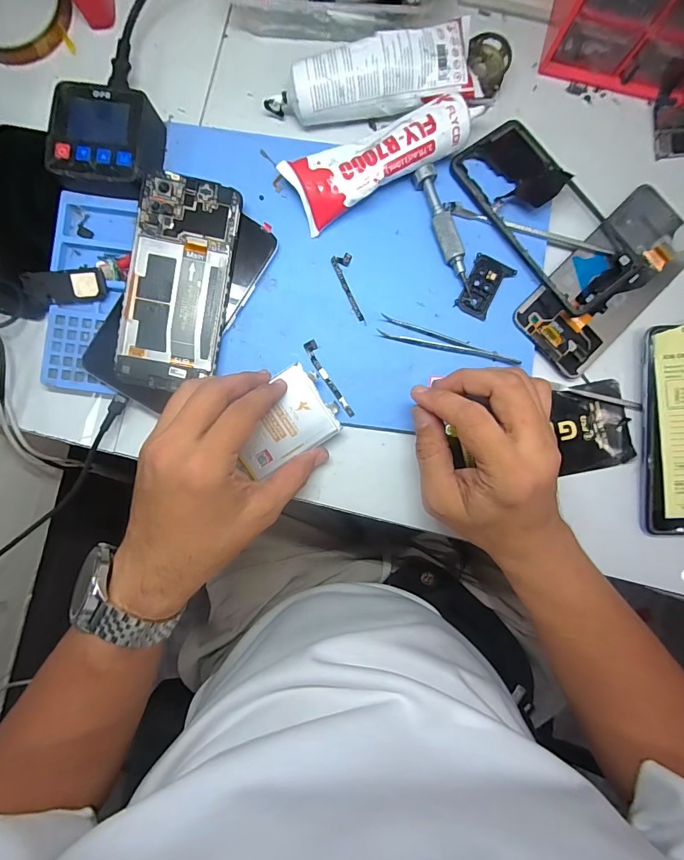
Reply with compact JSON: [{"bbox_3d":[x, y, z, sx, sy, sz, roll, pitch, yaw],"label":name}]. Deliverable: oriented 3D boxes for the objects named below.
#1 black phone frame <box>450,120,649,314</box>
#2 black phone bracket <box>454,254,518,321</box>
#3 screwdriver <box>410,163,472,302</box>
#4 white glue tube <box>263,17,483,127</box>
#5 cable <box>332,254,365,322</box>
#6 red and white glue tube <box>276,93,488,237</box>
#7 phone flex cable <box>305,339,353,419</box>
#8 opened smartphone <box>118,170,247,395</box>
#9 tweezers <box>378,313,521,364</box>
[{"bbox_3d":[0.163,-0.169,0.309,0.079,0.016,0.162,-39,89,-1],"label":"black phone frame"},{"bbox_3d":[0.112,-0.112,0.310,0.031,0.005,0.047,28,89,1],"label":"black phone bracket"},{"bbox_3d":[0.082,-0.154,0.307,0.016,0.015,0.101,-22,89,0],"label":"screwdriver"},{"bbox_3d":[0.021,-0.271,0.303,0.159,0.039,0.053,-7,89,0],"label":"white glue tube"},{"bbox_3d":[0.007,-0.113,0.312,0.015,0.004,0.055,-17,89,0],"label":"cable"},{"bbox_3d":[0.032,-0.210,0.300,0.145,0.032,0.048,-28,89,0],"label":"red and white glue tube"},{"bbox_3d":[-0.011,-0.040,0.310,0.010,0.004,0.067,-28,89,0],"label":"phone flex cable"},{"bbox_3d":[-0.121,-0.108,0.293,0.071,0.006,0.153,10,93,-6],"label":"opened smartphone"},{"bbox_3d":[0.083,-0.066,0.309,0.108,0.006,0.016,19,89,1],"label":"tweezers"}]

